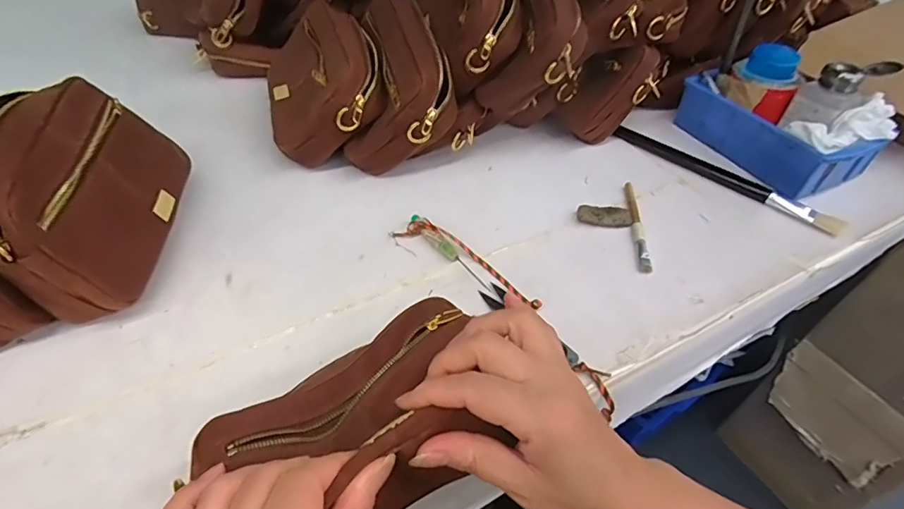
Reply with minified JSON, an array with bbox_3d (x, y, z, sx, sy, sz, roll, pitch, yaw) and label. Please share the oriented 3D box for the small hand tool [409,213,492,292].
[{"bbox_3d":[-0.004,-0.004,0.473,0.014,0.011,0.112,-27,52,-28],"label":"small hand tool"}]

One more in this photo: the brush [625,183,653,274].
[{"bbox_3d":[0.185,-0.032,0.520,0.014,0.009,0.132,7,44,3],"label":"brush"}]

